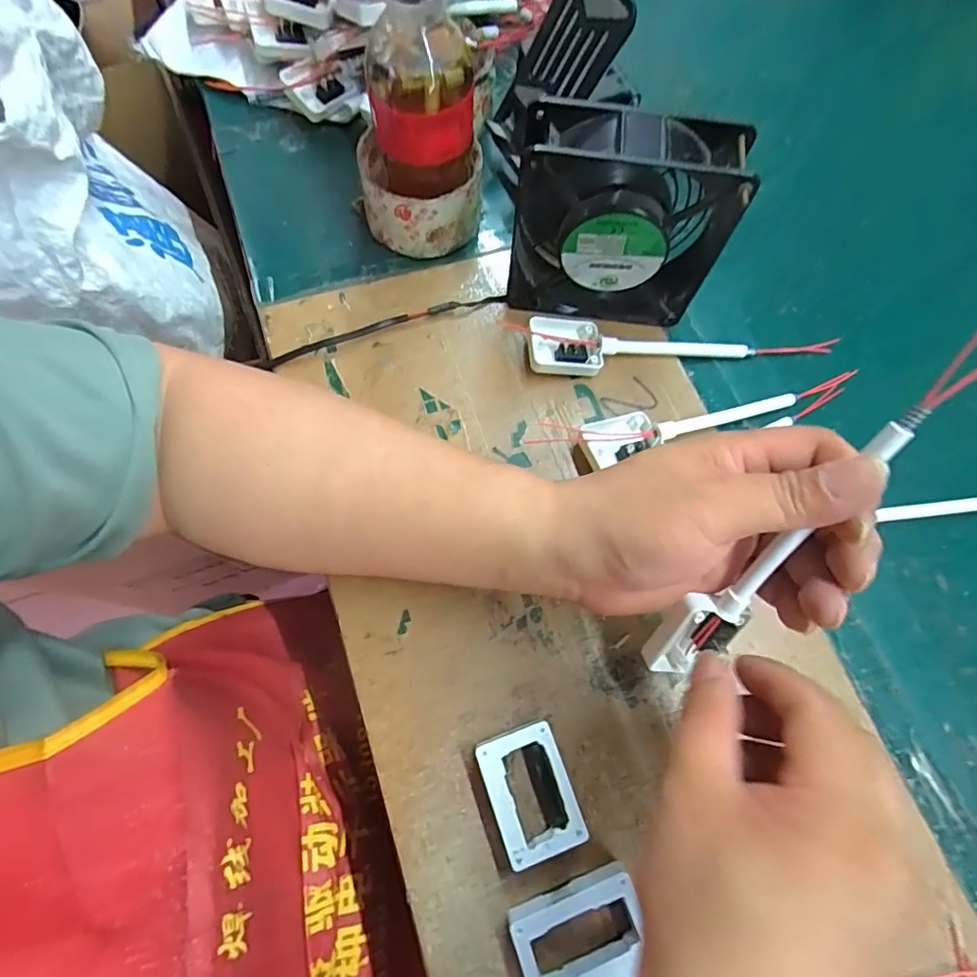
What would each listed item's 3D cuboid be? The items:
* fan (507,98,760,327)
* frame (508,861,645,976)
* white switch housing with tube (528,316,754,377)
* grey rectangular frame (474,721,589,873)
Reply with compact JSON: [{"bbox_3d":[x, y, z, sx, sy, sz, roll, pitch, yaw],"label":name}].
[{"bbox_3d":[0.075,-0.156,0.320,0.122,0.120,0.046,9,71,2],"label":"fan"},{"bbox_3d":[0.043,0.210,0.246,0.059,0.016,0.042,-15,72,-7],"label":"frame"},{"bbox_3d":[0.102,-0.097,0.354,0.152,0.021,0.040,-3,71,-3],"label":"white switch housing with tube"},{"bbox_3d":[0.020,0.151,0.266,0.040,0.017,0.057,-18,72,-8],"label":"grey rectangular frame"}]

